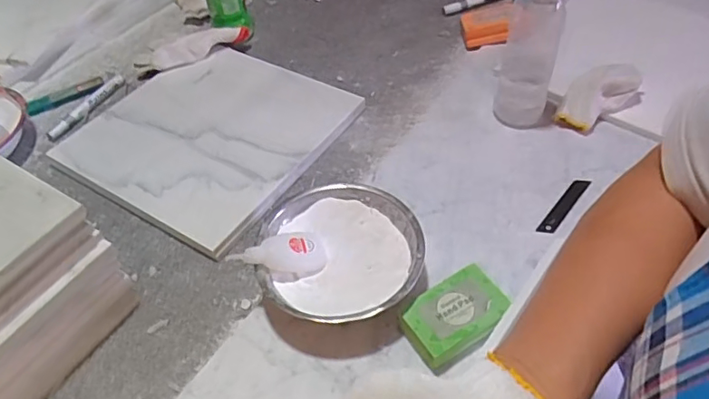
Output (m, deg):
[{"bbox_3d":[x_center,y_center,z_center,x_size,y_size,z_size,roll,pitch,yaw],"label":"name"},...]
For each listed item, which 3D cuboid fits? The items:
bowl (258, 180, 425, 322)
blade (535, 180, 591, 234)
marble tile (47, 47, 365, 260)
[{"bbox_3d":[-0.014,0.060,0.547,0.158,0.050,0.156,-2,50,3],"label":"bowl"},{"bbox_3d":[0.237,0.006,0.612,0.017,0.004,0.099,32,59,27],"label":"blade"},{"bbox_3d":[-0.210,-0.101,0.741,0.336,0.024,0.308,25,56,23],"label":"marble tile"}]

